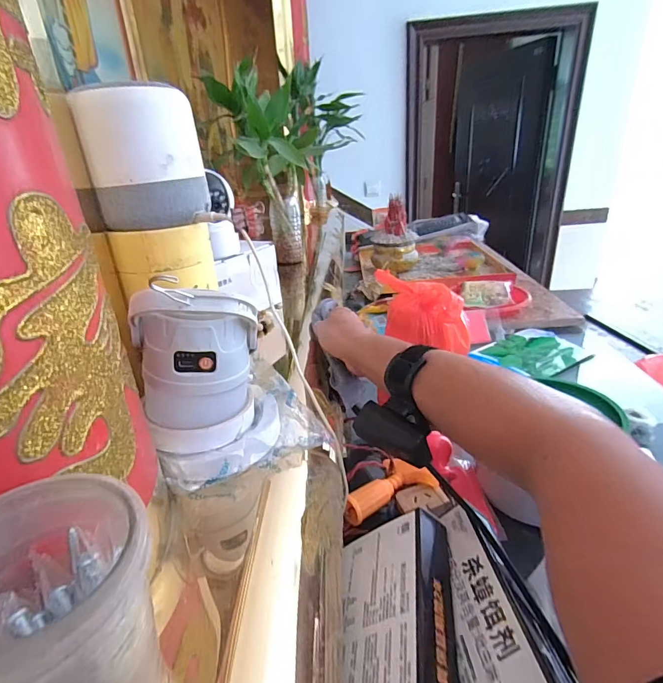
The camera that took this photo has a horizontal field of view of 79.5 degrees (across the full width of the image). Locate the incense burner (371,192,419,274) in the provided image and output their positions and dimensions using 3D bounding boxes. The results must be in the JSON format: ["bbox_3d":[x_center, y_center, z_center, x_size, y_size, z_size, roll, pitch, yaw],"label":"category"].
[{"bbox_3d":[0.177,-0.296,1.117,0.125,0.198,0.115,0,26,9],"label":"incense burner"}]

